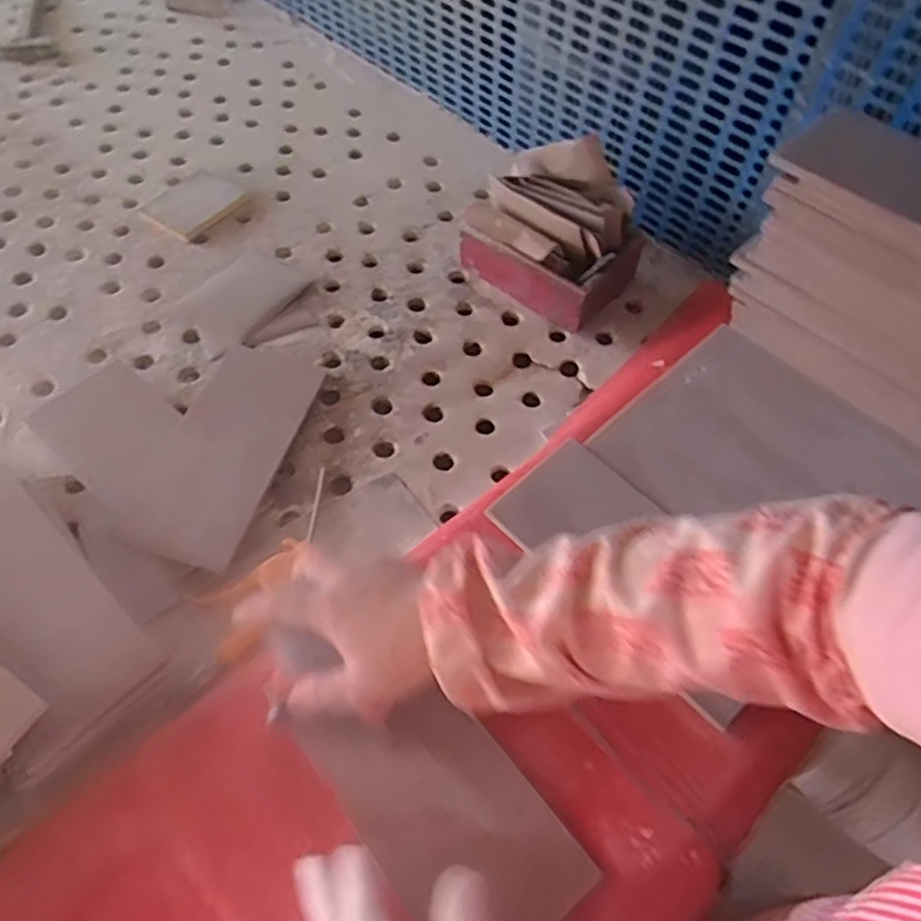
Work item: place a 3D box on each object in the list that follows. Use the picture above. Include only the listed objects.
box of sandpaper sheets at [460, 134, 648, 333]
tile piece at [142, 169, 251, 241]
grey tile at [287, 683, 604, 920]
[{"bbox_3d":[0.115,-0.271,0.818,0.209,0.148,0.120,36,64,20],"label":"box of sandpaper sheets"},{"bbox_3d":[-0.378,-0.369,0.953,0.114,0.008,0.129,32,63,18],"label":"tile piece"},{"bbox_3d":[-0.011,0.261,0.503,0.120,0.009,0.211,-37,70,-15],"label":"grey tile"}]

